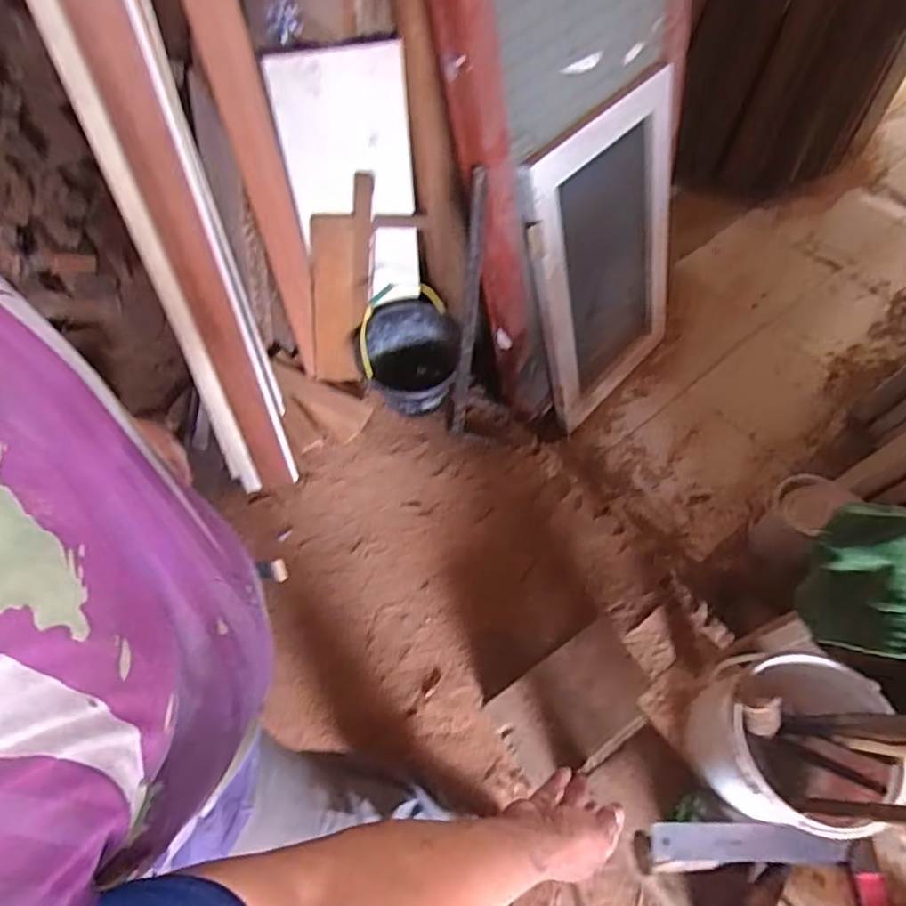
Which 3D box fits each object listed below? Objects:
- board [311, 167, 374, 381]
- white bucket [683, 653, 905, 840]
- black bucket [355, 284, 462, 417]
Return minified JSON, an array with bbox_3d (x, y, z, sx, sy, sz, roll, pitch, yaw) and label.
[{"bbox_3d":[-0.288,-0.420,1.527,0.139,0.543,0.030,5,40,-5],"label":"board"},{"bbox_3d":[0.393,0.348,0.725,0.190,0.197,0.195,-1,59,2],"label":"white bucket"},{"bbox_3d":[-0.122,-0.248,1.605,0.280,0.267,0.281,-1,59,2],"label":"black bucket"}]

